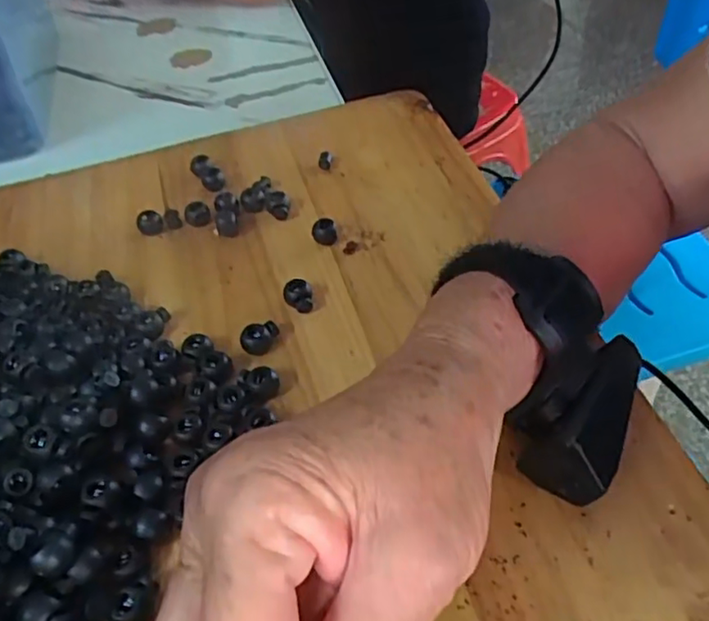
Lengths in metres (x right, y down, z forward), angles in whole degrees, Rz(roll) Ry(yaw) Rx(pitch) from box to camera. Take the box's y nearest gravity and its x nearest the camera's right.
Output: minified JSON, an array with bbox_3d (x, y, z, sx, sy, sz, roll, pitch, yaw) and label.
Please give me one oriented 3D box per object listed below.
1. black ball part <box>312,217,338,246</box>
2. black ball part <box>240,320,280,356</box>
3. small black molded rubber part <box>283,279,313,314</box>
[{"bbox_3d":[-0.018,-0.047,0.368,0.014,0.014,0.011,-14,48,-6],"label":"black ball part"},{"bbox_3d":[-0.048,0.014,0.317,0.017,0.011,0.015,-5,47,3],"label":"black ball part"},{"bbox_3d":[-0.030,-0.007,0.333,0.015,0.012,0.016,-11,47,-3],"label":"small black molded rubber part"}]

